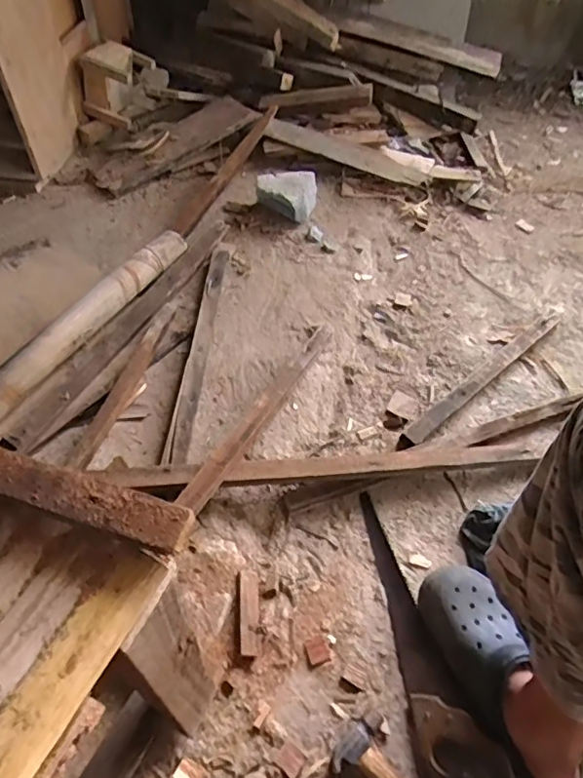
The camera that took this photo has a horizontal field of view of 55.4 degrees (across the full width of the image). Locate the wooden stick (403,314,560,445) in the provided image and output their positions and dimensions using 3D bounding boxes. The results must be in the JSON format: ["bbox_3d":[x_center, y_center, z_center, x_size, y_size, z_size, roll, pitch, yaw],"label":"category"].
[{"bbox_3d":[0.371,-0.035,1.030,0.472,0.037,0.034,-35,61,-25],"label":"wooden stick"}]

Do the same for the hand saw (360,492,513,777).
[{"bbox_3d":[0.160,0.333,0.722,0.086,0.050,0.427,-13,54,-11],"label":"hand saw"}]

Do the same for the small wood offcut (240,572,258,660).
[{"bbox_3d":[-0.057,0.303,0.755,0.024,0.013,0.108,-2,53,-3],"label":"small wood offcut"}]

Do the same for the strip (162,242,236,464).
[{"bbox_3d":[-0.165,-0.093,1.020,0.043,0.034,0.549,4,53,1],"label":"strip"}]

